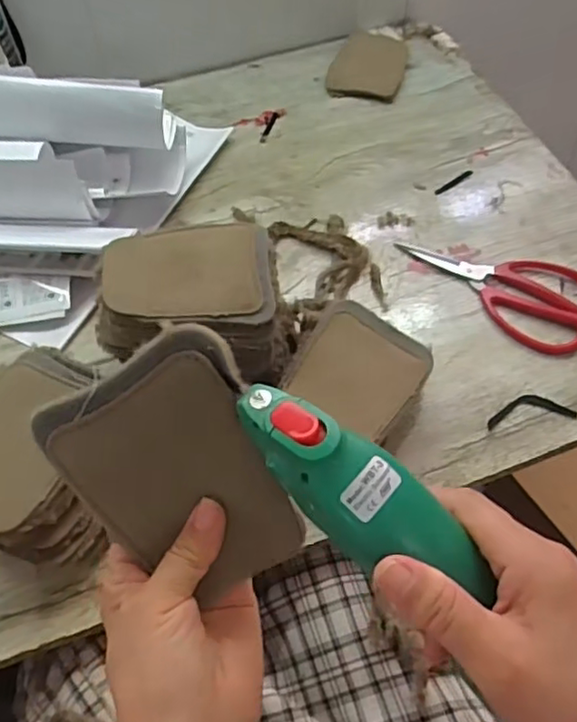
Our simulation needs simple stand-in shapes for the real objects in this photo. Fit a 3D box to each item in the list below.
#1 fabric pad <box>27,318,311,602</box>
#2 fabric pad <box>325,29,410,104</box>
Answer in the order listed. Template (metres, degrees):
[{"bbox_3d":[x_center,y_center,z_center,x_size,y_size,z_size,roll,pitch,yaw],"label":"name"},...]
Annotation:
[{"bbox_3d":[-0.050,0.055,0.300,0.092,0.122,0.008,-29,16,2],"label":"fabric pad"},{"bbox_3d":[0.097,-0.355,0.769,0.085,0.014,0.105,14,58,10],"label":"fabric pad"}]

